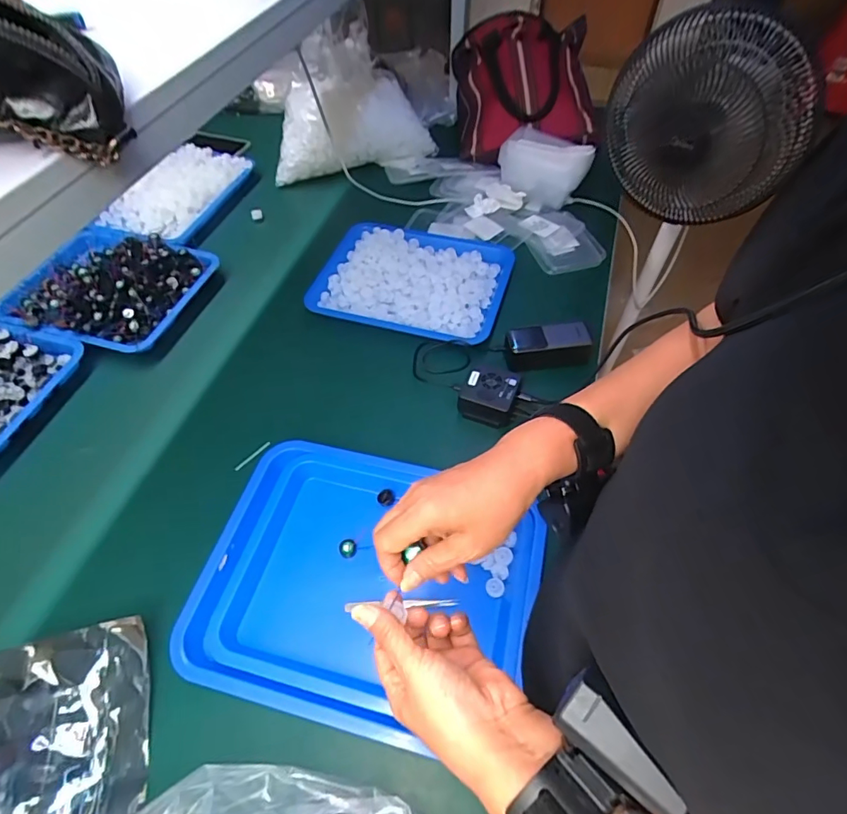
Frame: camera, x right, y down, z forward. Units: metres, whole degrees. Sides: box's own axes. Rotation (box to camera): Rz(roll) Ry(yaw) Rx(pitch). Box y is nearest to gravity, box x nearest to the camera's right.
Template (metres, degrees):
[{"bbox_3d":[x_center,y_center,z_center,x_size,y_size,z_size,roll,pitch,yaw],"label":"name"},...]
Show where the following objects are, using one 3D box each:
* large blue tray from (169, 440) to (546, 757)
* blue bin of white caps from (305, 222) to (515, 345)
[{"bbox_3d":[-0.071,0.200,0.572,0.383,0.062,0.297,11,56,9],"label":"large blue tray"},{"bbox_3d":[-0.018,-0.235,0.867,0.326,0.040,0.257,14,56,11],"label":"blue bin of white caps"}]

